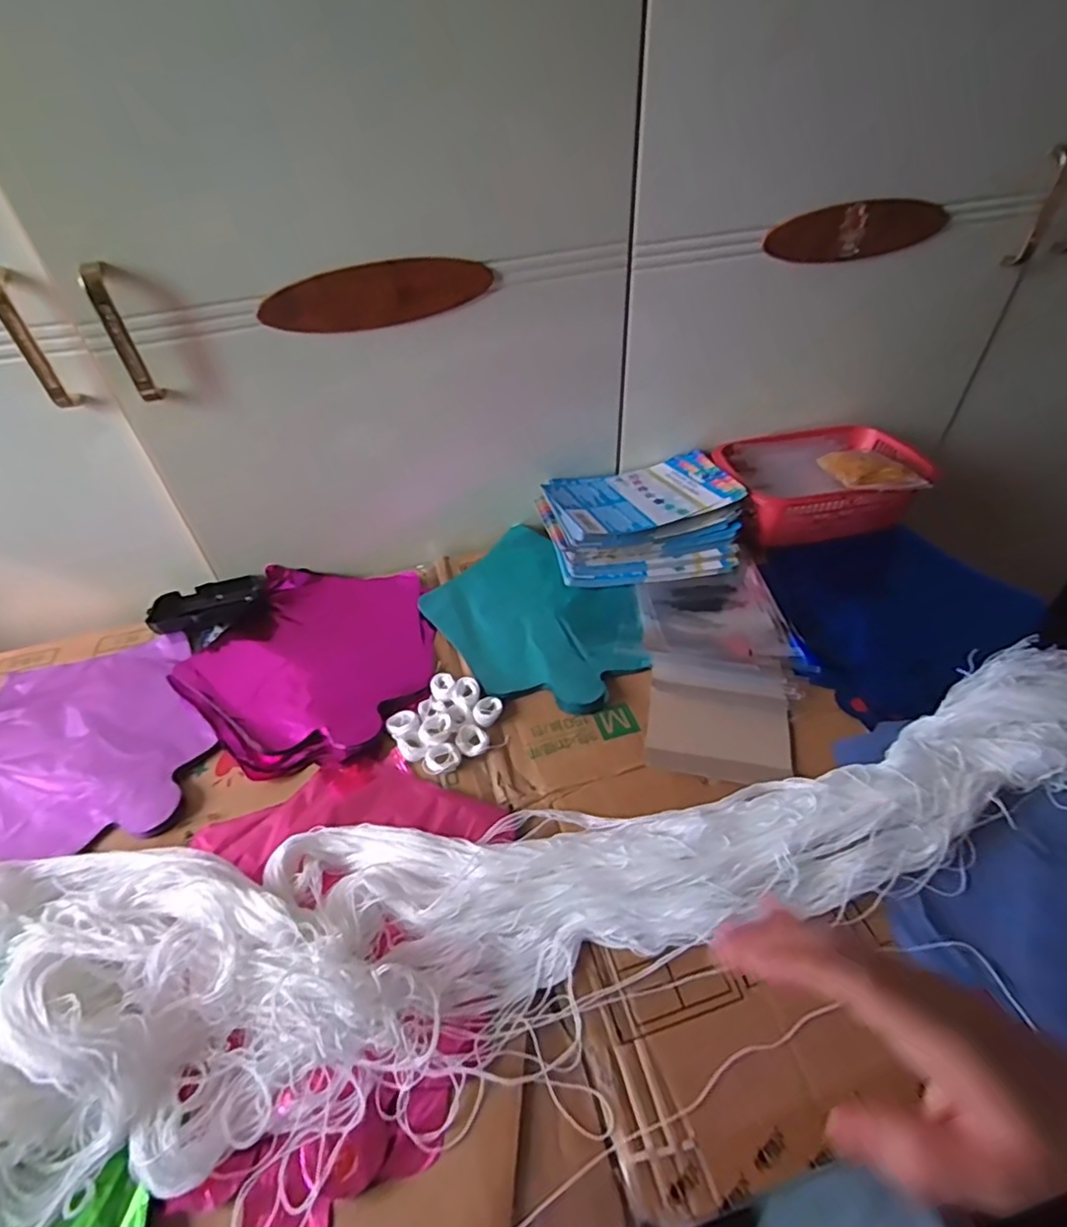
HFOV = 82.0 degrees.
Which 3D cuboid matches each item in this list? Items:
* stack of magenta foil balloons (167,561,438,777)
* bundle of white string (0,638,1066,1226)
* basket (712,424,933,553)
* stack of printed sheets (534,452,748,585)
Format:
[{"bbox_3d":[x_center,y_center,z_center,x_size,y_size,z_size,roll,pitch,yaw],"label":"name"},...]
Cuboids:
[{"bbox_3d":[-0.208,0.035,0.595,0.226,0.022,0.240,20,46,25],"label":"stack of magenta foil balloons"},{"bbox_3d":[0.023,0.173,0.426,0.971,0.064,0.186,-11,41,-10],"label":"bundle of white string"},{"bbox_3d":[0.323,-0.145,0.702,0.220,0.091,0.142,-8,45,-3],"label":"basket"},{"bbox_3d":[0.114,-0.105,0.677,0.205,0.078,0.149,-9,48,-5],"label":"stack of printed sheets"}]

